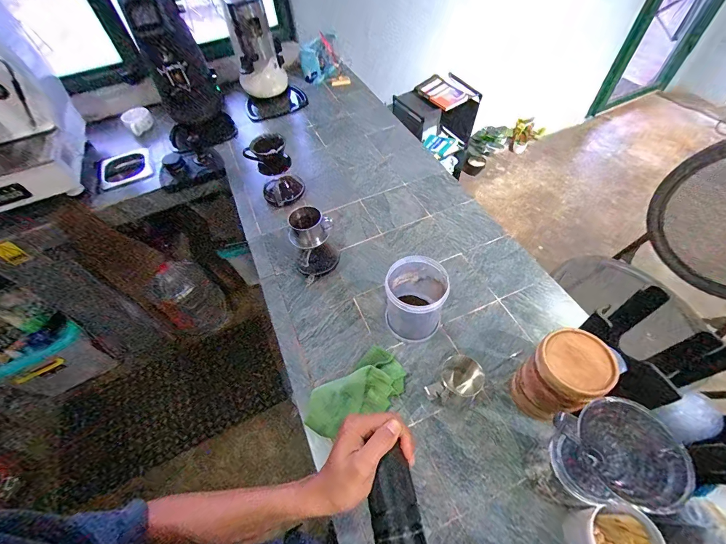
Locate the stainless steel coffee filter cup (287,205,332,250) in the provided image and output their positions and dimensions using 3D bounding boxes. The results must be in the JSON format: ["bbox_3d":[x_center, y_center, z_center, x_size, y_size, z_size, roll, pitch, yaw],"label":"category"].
[{"bbox_3d":[-0.118,-0.098,0.717,0.083,0.070,0.077,-37,60,-20],"label":"stainless steel coffee filter cup"}]

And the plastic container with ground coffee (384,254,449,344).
[{"bbox_3d":[0.107,0.057,0.655,0.121,0.151,0.114,-7,53,-1],"label":"plastic container with ground coffee"}]

